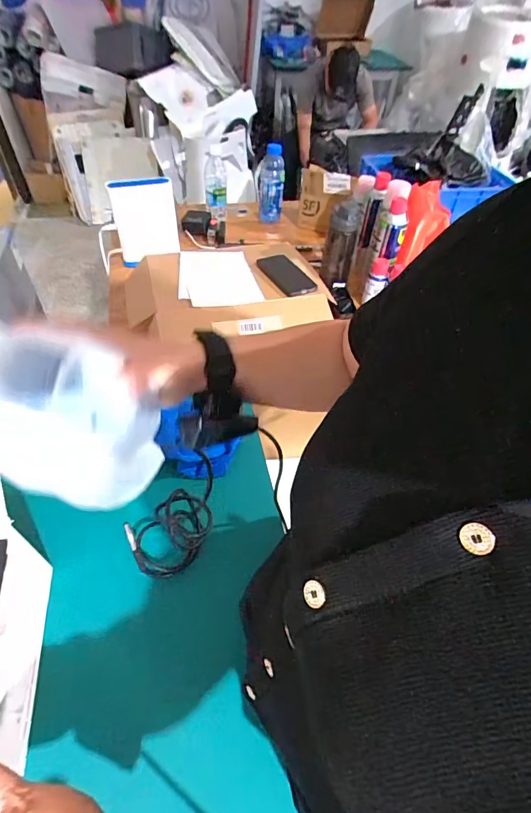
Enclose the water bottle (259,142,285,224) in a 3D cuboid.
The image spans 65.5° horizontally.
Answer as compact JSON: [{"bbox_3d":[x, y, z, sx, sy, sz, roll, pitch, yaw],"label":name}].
[{"bbox_3d":[0.018,-0.640,1.205,0.072,0.198,0.059,1,49,-2],"label":"water bottle"}]

